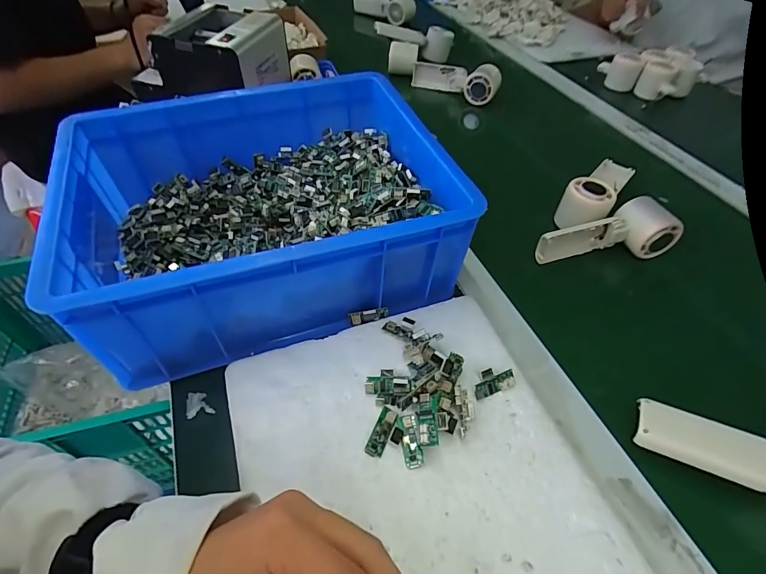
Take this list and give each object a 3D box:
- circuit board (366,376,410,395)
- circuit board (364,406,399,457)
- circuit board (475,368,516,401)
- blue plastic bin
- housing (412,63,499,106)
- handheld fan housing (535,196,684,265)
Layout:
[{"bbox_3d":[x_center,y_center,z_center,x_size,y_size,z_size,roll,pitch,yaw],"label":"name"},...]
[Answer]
[{"bbox_3d":[0.004,0.083,0.339,0.038,0.005,0.015,-3,49,10],"label":"circuit board"},{"bbox_3d":[0.000,0.115,0.318,0.014,0.005,0.039,20,52,14],"label":"circuit board"},{"bbox_3d":[0.095,0.081,0.346,0.039,0.008,0.020,-16,52,-15],"label":"circuit board"},{"bbox_3d":[-0.113,-0.079,0.407,0.327,0.125,0.252,-15,52,-15],"label":"blue plastic bin"},{"bbox_3d":[0.136,-0.394,0.758,0.162,0.067,0.062,23,52,13],"label":"housing"},{"bbox_3d":[0.259,-0.057,0.462,0.155,0.059,0.055,-15,52,-14],"label":"handheld fan housing"}]

